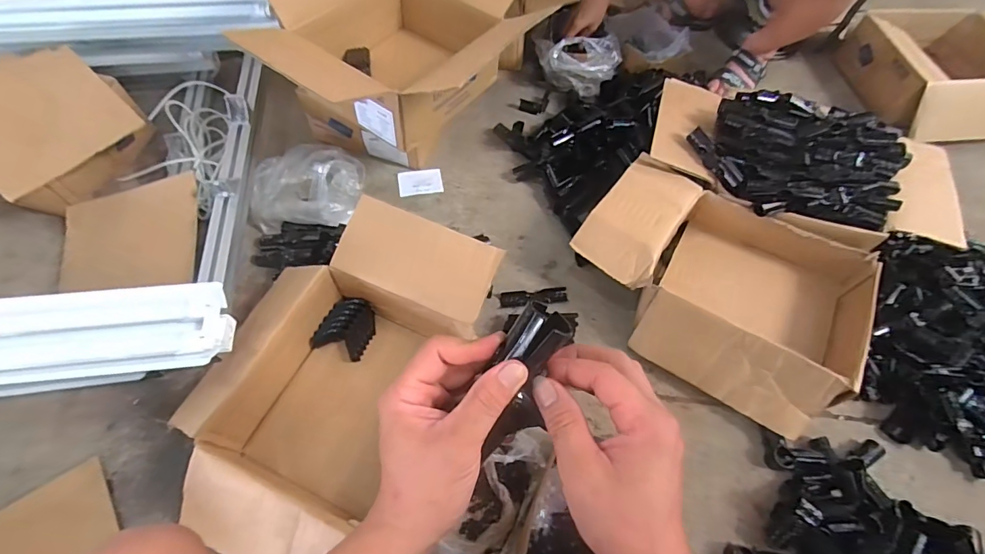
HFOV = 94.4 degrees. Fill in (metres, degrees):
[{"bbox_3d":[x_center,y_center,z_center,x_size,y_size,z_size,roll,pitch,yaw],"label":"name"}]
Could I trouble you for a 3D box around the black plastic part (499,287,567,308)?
[{"bbox_3d":[0.080,0.039,0.876,0.128,0.011,0.029,-6,61,-5],"label":"black plastic part"}]

